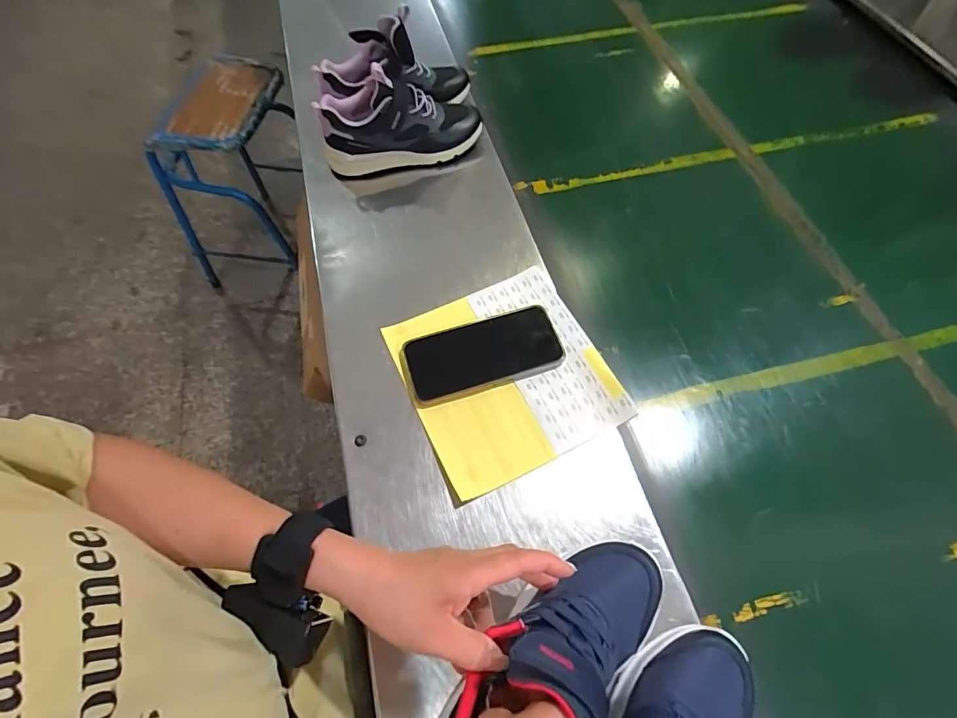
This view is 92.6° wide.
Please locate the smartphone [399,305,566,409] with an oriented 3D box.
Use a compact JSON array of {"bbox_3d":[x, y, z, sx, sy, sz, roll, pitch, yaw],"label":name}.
[{"bbox_3d":[0.004,-0.007,0.482,0.165,0.014,0.078,-17,64,-7],"label":"smartphone"}]

